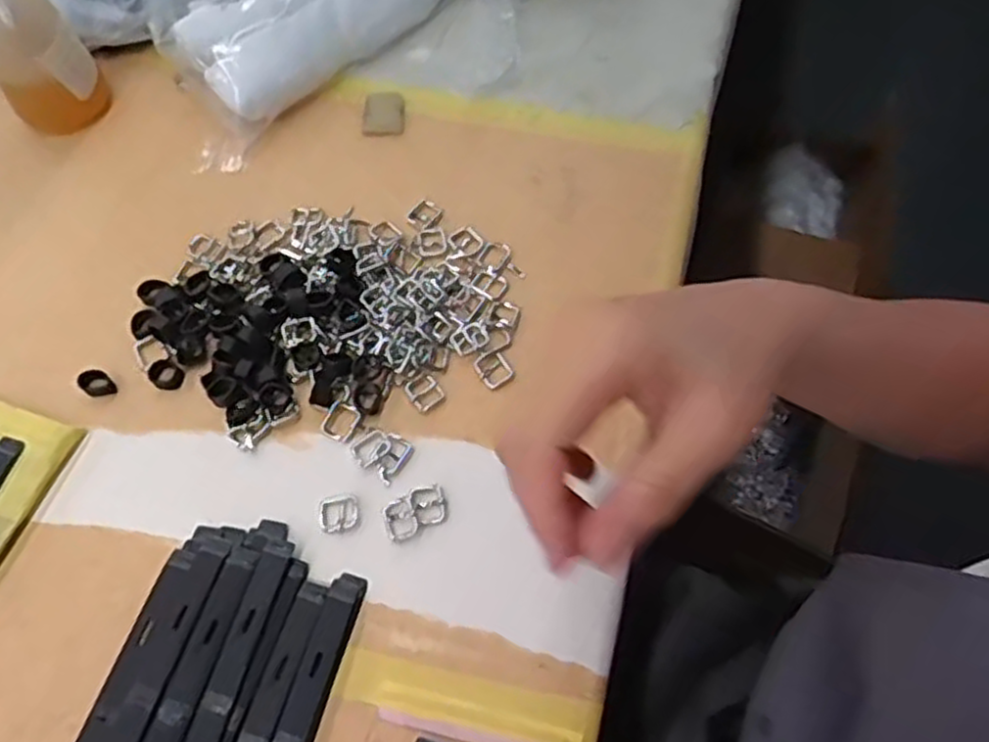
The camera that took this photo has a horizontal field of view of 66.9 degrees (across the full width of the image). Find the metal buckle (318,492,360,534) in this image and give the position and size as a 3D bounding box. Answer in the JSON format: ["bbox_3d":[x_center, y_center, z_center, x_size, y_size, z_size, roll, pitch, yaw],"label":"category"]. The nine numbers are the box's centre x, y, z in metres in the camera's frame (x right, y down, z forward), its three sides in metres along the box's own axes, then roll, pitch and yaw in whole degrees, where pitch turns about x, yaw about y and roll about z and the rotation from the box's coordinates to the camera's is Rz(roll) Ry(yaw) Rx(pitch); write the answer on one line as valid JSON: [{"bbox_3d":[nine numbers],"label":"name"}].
[{"bbox_3d":[-0.085,0.077,0.410,0.022,0.004,0.021,-12,64,-7],"label":"metal buckle"}]

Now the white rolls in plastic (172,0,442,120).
[{"bbox_3d":[-0.129,-0.269,0.560,0.088,0.044,0.202,39,69,17],"label":"white rolls in plastic"}]

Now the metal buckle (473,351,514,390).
[{"bbox_3d":[0.000,-0.001,0.449,0.019,0.004,0.022,-29,68,-15],"label":"metal buckle"}]

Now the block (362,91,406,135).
[{"bbox_3d":[-0.081,-0.189,0.548,0.030,0.004,0.039,0,64,-1],"label":"block"}]

